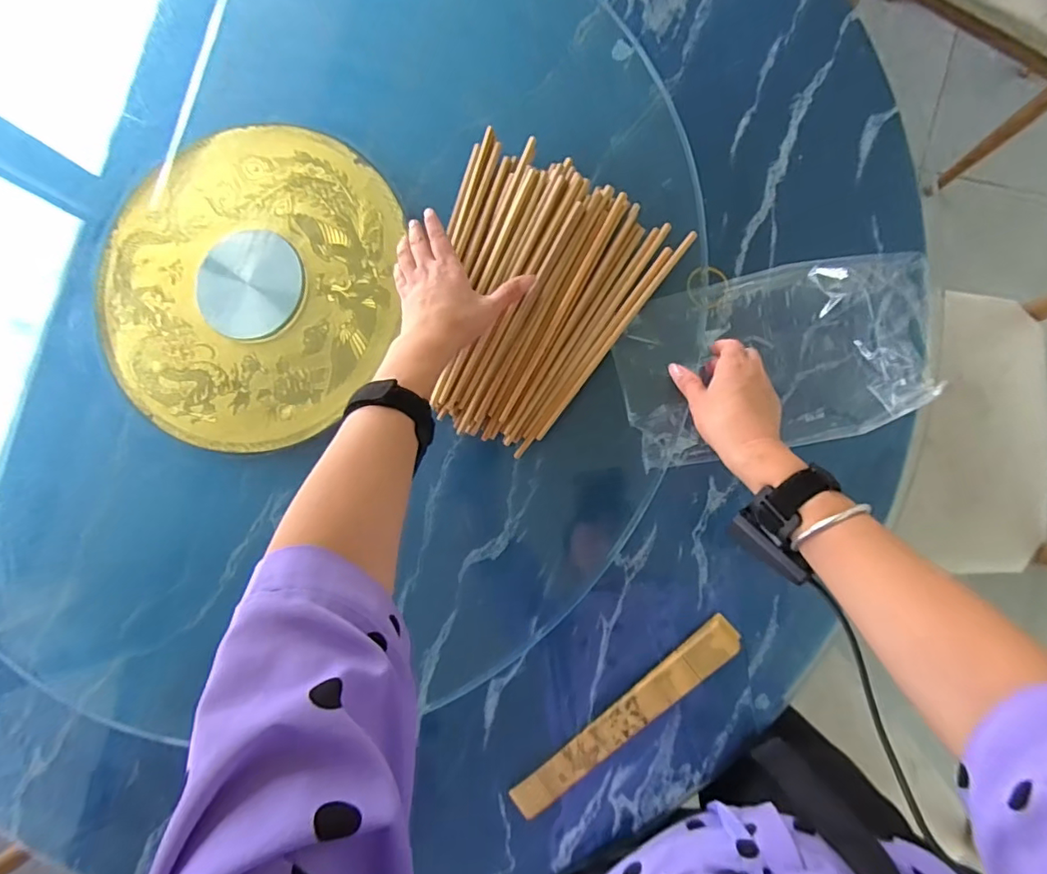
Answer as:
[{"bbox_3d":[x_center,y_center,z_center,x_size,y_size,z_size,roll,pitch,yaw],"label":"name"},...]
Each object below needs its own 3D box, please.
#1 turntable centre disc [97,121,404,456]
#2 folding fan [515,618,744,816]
[{"bbox_3d":[-0.319,-0.176,0.604,0.363,0.012,0.349,0,86,5],"label":"turntable centre disc"},{"bbox_3d":[0.101,0.276,0.534,0.270,0.015,0.036,-40,84,2],"label":"folding fan"}]

